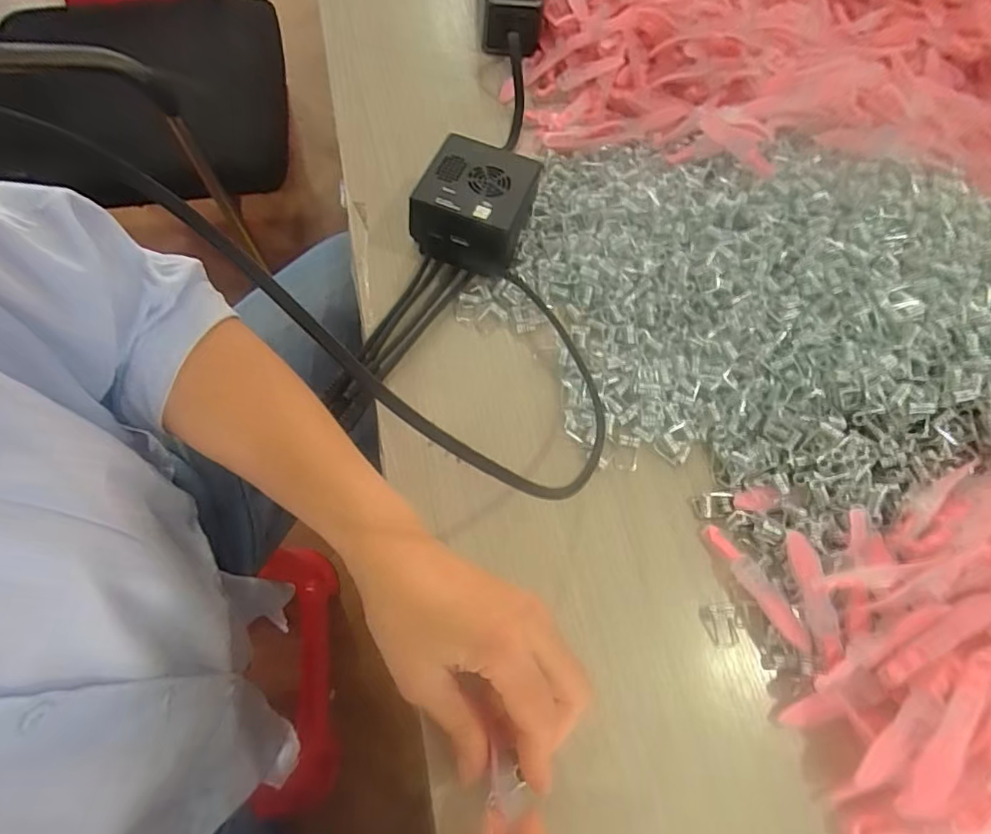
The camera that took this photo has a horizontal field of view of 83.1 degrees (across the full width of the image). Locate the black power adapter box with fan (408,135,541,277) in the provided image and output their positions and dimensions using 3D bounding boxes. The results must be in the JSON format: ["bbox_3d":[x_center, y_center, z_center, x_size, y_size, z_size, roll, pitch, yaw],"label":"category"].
[{"bbox_3d":[-0.013,-0.154,0.400,0.075,0.041,0.082,19,64,5],"label":"black power adapter box with fan"}]

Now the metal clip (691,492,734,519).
[{"bbox_3d":[0.133,0.054,0.341,0.023,0.006,0.014,-1,64,-7],"label":"metal clip"}]

